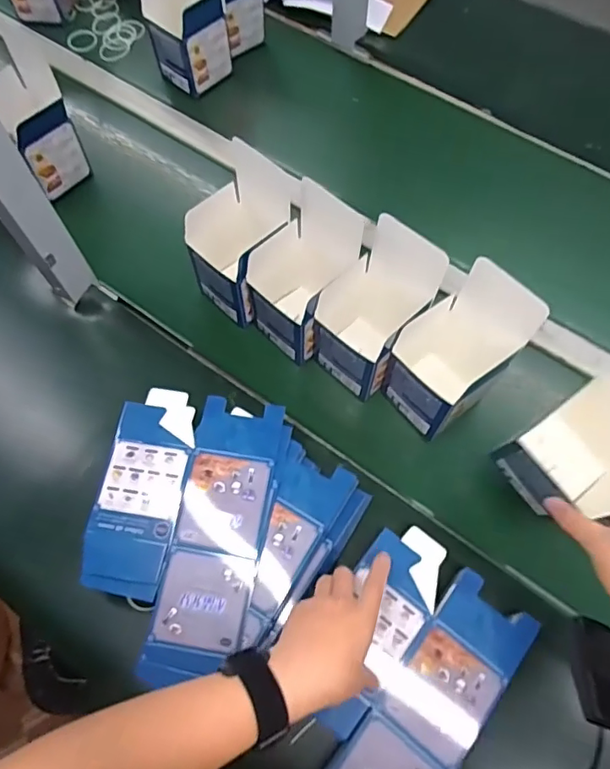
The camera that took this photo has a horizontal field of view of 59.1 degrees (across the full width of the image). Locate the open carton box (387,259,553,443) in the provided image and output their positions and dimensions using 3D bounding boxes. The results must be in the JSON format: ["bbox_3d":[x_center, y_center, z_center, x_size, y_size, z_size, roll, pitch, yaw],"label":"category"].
[{"bbox_3d":[0.149,-0.030,0.546,0.105,0.172,0.112,39,73,17],"label":"open carton box"}]

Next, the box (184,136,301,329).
[{"bbox_3d":[-0.067,-0.166,0.611,0.095,0.141,0.130,37,73,16],"label":"box"}]

